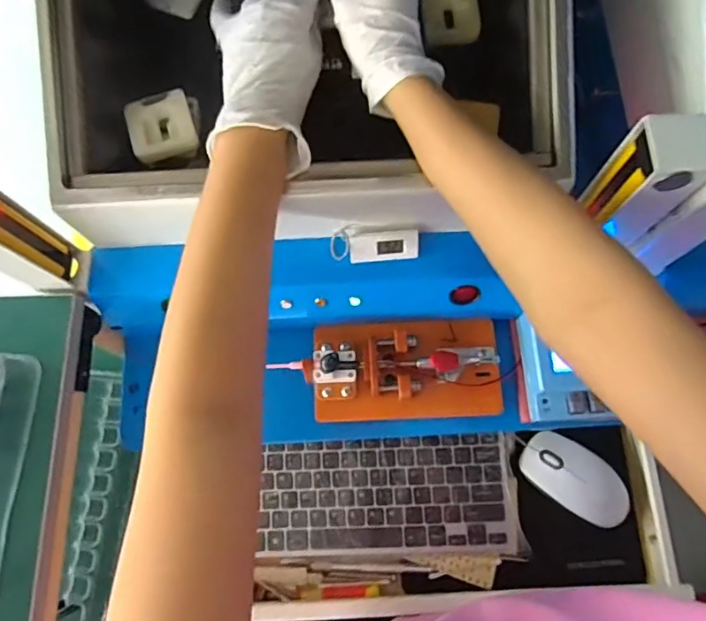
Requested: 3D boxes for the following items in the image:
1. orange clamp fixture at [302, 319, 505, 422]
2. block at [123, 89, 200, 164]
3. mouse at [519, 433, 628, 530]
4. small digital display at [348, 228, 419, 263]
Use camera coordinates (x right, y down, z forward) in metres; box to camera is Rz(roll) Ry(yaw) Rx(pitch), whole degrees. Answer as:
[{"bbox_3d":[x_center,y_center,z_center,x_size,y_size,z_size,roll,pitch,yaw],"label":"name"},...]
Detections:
[{"bbox_3d":[0.048,0.050,0.472,0.168,0.046,0.090,-2,73,1],"label":"orange clamp fixture"},{"bbox_3d":[-0.152,-0.148,0.423,0.053,0.018,0.054,-14,74,-2],"label":"block"},{"bbox_3d":[0.215,0.164,0.509,0.098,0.033,0.054,36,78,11],"label":"mouse"},{"bbox_3d":[0.026,-0.054,0.438,0.057,0.013,0.024,-5,112,0],"label":"small digital display"}]

